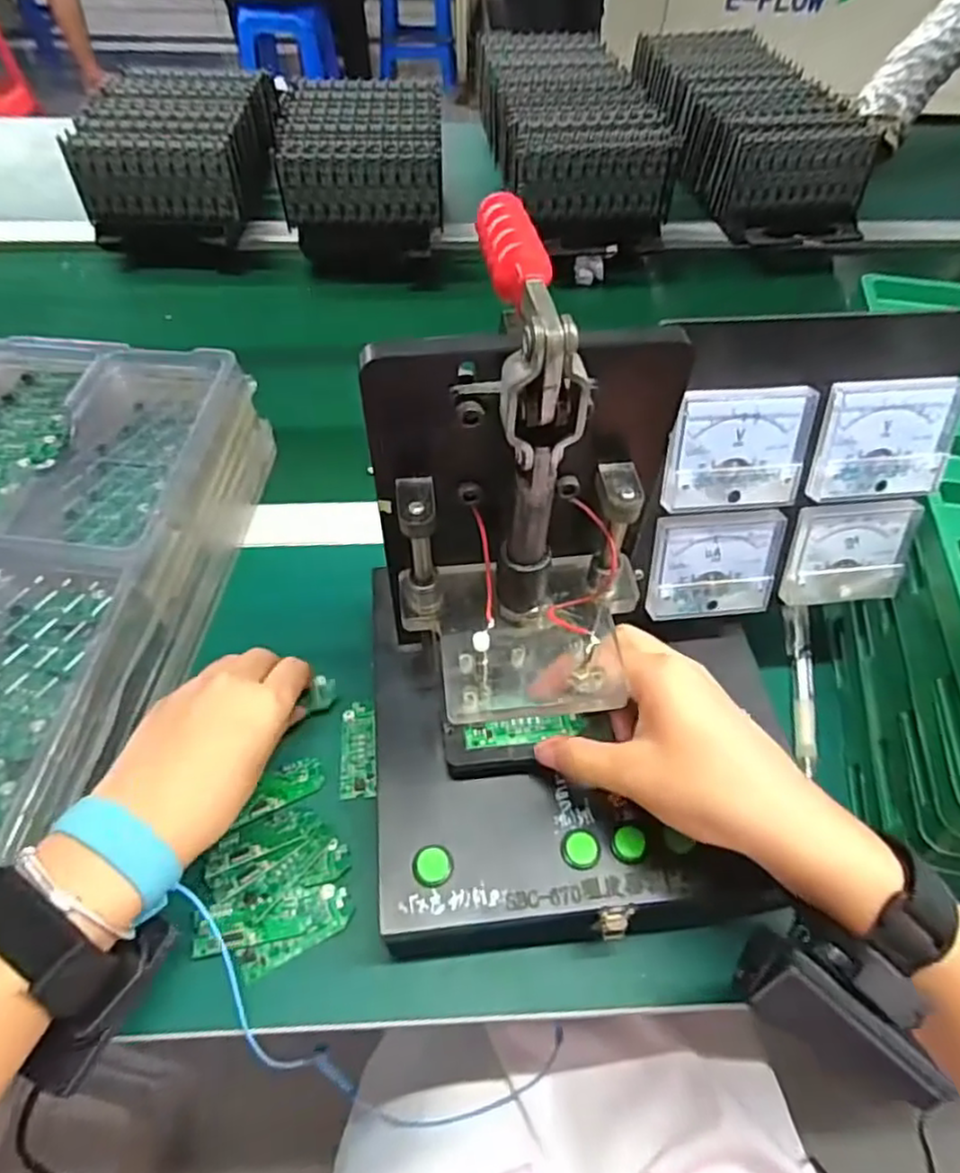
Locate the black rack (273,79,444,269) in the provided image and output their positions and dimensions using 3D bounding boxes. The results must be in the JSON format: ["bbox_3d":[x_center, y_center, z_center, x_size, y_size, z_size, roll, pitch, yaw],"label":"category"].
[{"bbox_3d":[-0.125,-0.463,0.750,0.161,0.110,0.199,-1,53,-2],"label":"black rack"}]

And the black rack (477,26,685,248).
[{"bbox_3d":[0.102,-0.539,0.801,0.171,0.088,0.390,-6,53,-5],"label":"black rack"}]

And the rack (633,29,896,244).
[{"bbox_3d":[0.322,-0.565,0.831,0.177,0.090,0.394,-7,53,-6],"label":"rack"}]

